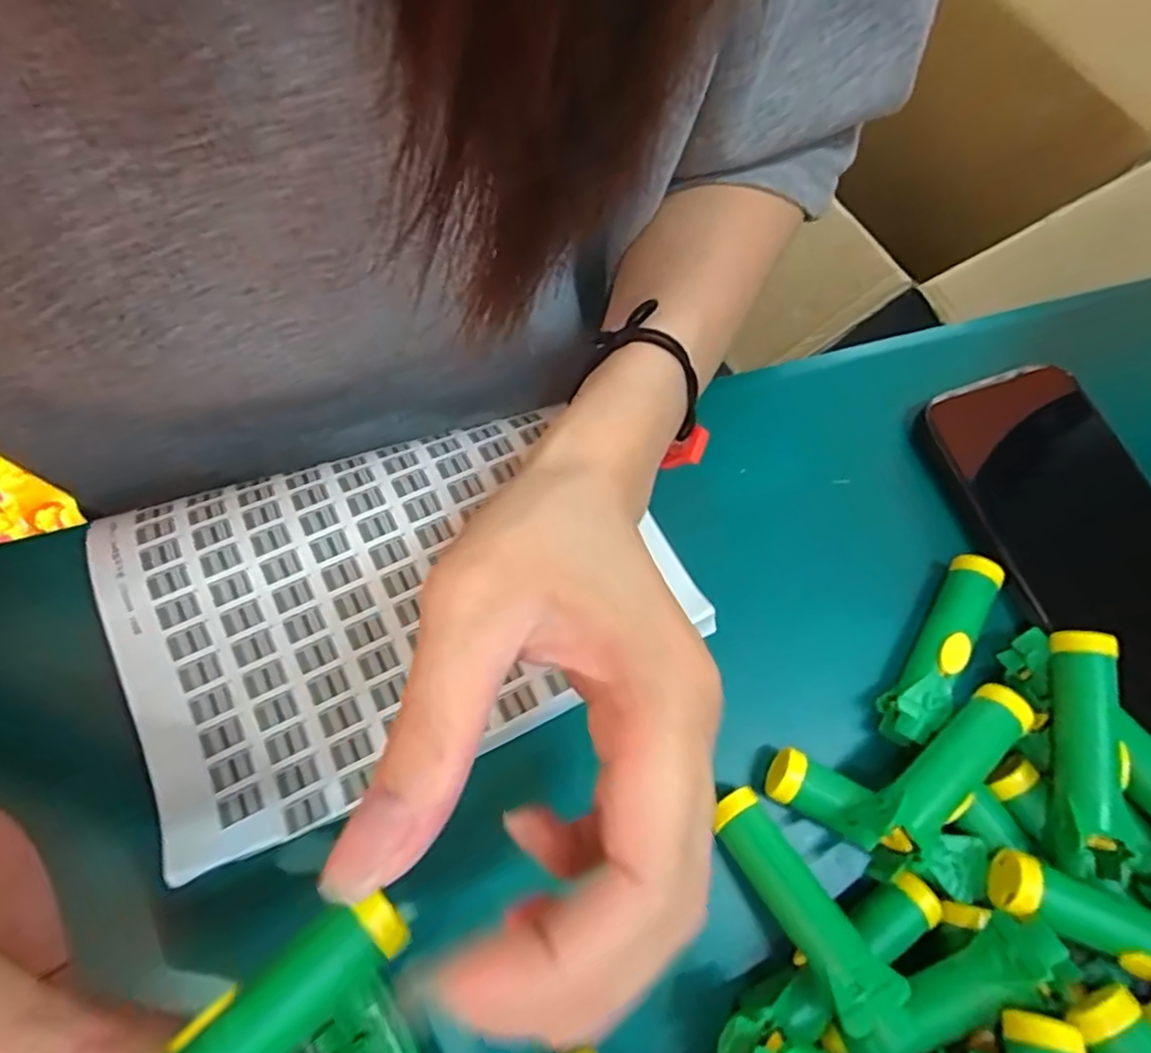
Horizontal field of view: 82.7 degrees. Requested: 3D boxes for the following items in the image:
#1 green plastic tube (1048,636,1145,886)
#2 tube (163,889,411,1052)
[{"bbox_3d":[0.179,0.078,0.227,0.019,0.021,0.079,12,71,2],"label":"green plastic tube"},{"bbox_3d":[-0.072,0.112,0.142,0.073,0.016,0.019,-34,75,-34],"label":"tube"}]

